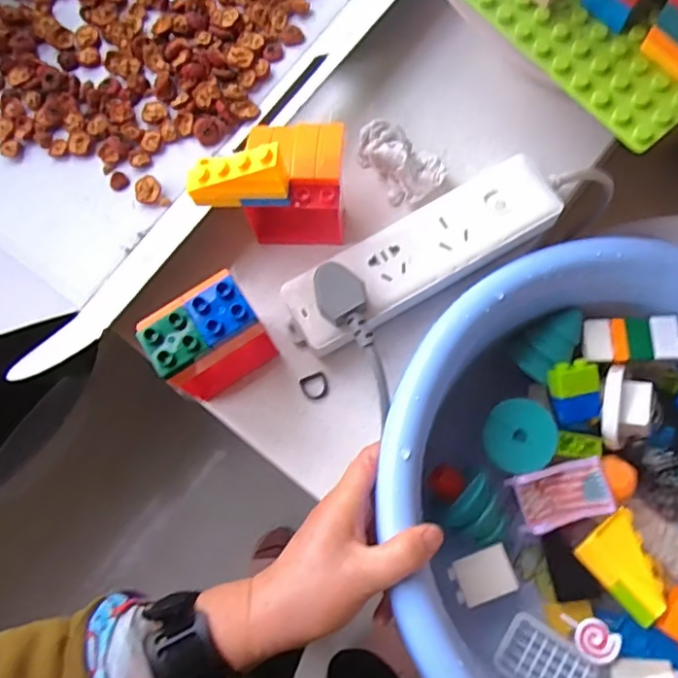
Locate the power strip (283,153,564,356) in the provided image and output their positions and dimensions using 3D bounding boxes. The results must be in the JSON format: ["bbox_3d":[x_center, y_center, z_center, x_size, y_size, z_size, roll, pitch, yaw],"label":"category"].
[{"bbox_3d":[0.059,-0.059,0.413,0.205,0.034,0.060,-30,77,-6],"label":"power strip"}]

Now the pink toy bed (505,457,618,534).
[{"bbox_3d":[0.163,0.115,0.423,0.064,0.019,0.041,-14,76,-2],"label":"pink toy bed"}]

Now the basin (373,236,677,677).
[{"bbox_3d":[0.193,0.111,0.390,0.325,0.114,0.333,0,76,2],"label":"basin"}]

